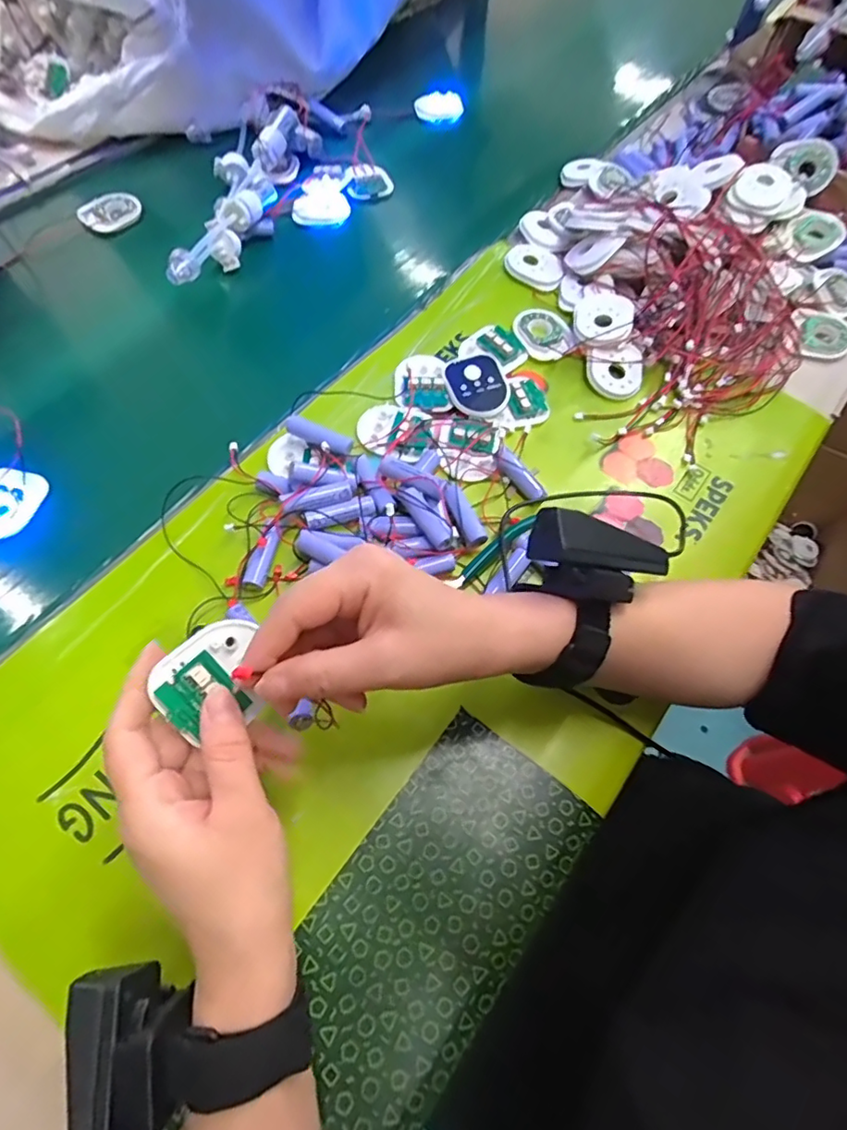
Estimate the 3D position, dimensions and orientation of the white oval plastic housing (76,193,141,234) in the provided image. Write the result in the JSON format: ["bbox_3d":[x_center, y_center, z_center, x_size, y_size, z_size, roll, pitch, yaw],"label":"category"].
[{"bbox_3d":[-0.316,-0.358,0.583,0.042,0.012,0.059,39,67,17],"label":"white oval plastic housing"}]

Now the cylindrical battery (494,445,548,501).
[{"bbox_3d":[0.070,-0.066,0.422,0.012,0.015,0.048,-42,90,-22],"label":"cylindrical battery"}]

